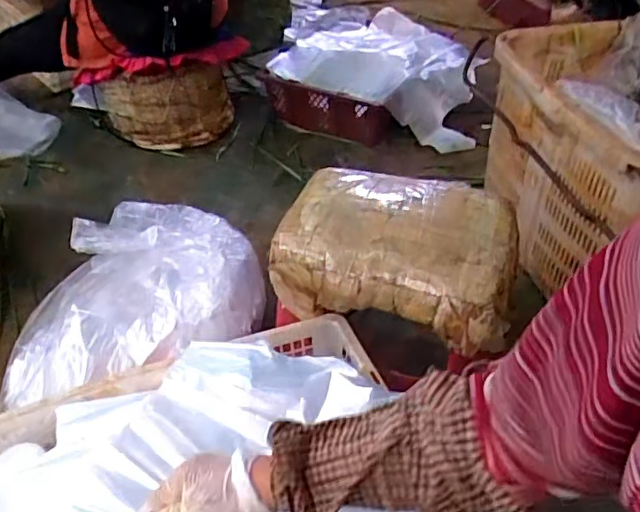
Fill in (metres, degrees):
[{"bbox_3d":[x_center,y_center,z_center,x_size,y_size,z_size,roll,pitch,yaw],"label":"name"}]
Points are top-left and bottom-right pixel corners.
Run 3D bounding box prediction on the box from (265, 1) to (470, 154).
[{"bbox_3d":[0.161,-0.467,1.494,0.515,0.215,0.450,16,44,16],"label":"box"}]

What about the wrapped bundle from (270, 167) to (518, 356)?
[{"bbox_3d":[0.104,-0.011,0.772,0.304,0.092,0.246,15,44,15],"label":"wrapped bundle"}]

